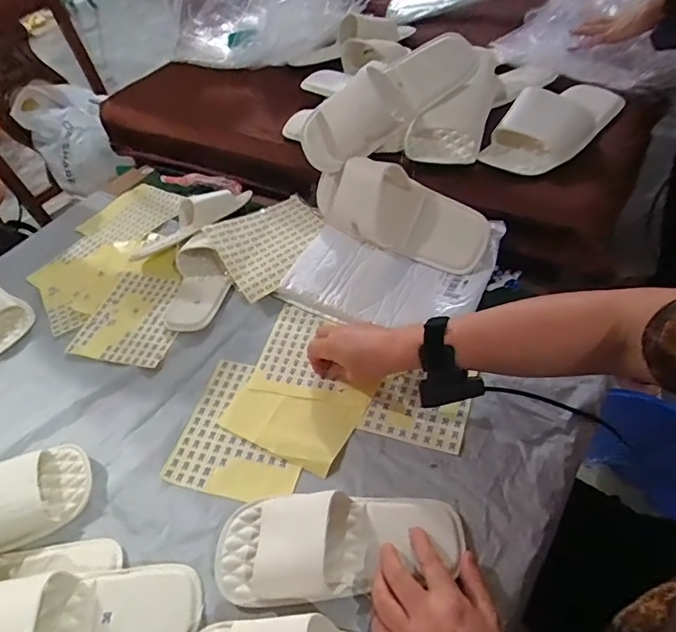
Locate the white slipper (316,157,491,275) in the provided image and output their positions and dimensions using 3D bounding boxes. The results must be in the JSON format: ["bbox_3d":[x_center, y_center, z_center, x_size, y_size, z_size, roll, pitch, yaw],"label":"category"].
[{"bbox_3d":[0.088,-0.149,0.713,0.271,0.114,0.060,29,14,16],"label":"white slipper"}]

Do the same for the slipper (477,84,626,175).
[{"bbox_3d":[0.313,-0.286,0.701,0.117,0.063,0.235,31,61,32],"label":"slipper"}]

